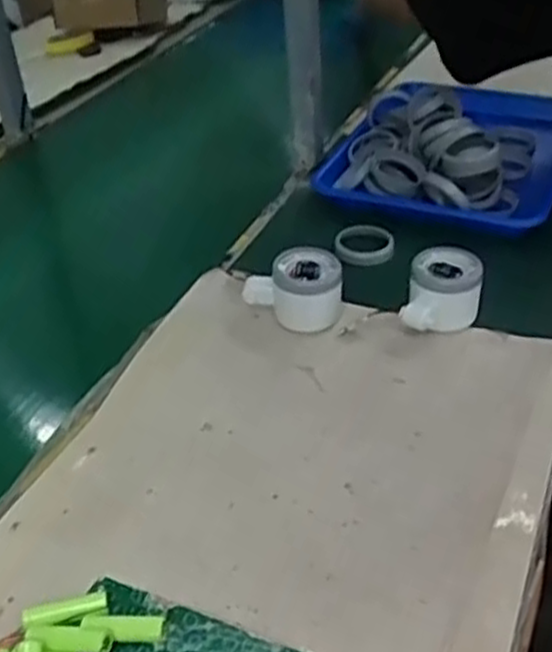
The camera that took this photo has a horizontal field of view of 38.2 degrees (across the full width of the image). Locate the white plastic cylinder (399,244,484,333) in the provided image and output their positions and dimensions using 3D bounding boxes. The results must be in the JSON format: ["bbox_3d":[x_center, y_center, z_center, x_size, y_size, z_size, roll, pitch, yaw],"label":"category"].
[{"bbox_3d":[0.141,-0.025,0.677,0.057,0.056,0.070,16,41,28],"label":"white plastic cylinder"}]

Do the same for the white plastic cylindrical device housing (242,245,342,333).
[{"bbox_3d":[0.015,-0.031,0.695,0.084,0.054,0.051,-6,35,1],"label":"white plastic cylindrical device housing"}]

